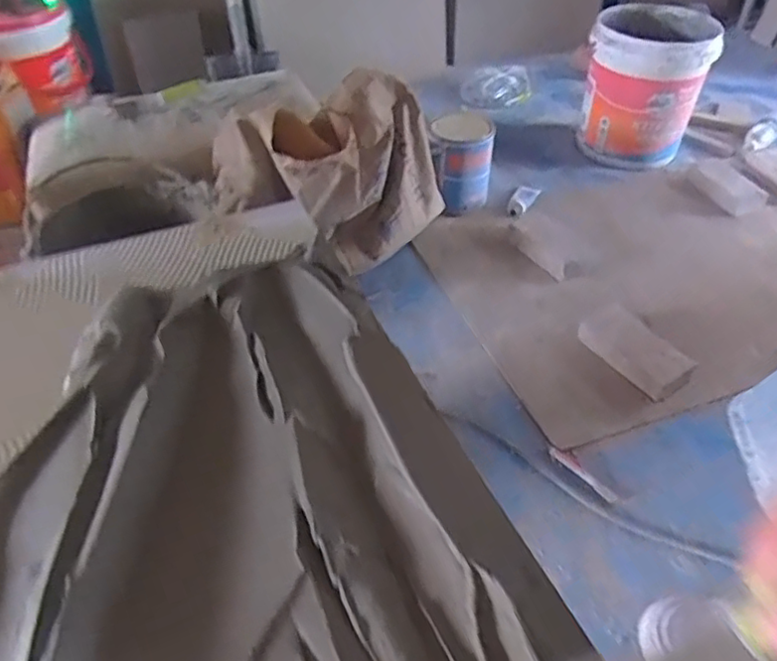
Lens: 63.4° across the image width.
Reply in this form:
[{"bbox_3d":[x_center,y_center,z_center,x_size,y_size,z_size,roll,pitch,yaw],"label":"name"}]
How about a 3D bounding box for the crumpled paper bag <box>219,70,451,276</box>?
[{"bbox_3d":[-0.113,-0.334,1.326,0.463,0.340,0.234,-25,49,-24],"label":"crumpled paper bag"}]

